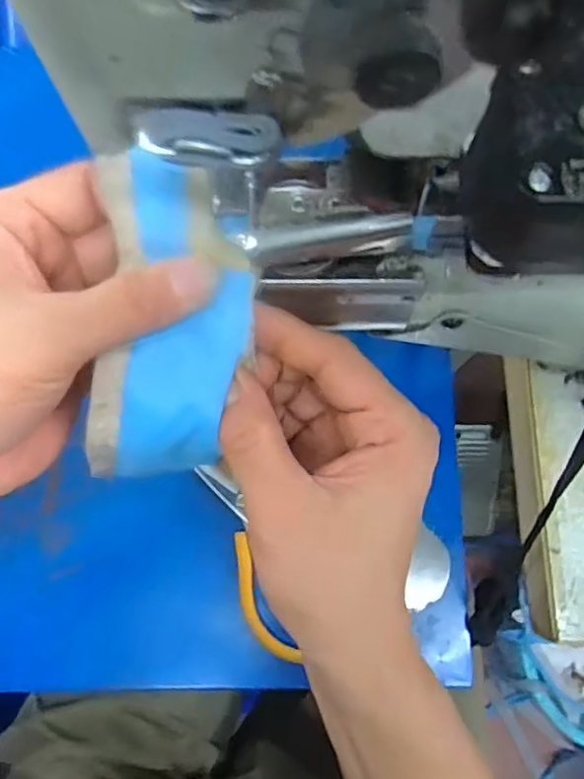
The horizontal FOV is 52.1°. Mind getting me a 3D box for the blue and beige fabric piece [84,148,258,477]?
[{"bbox_3d":[-0.043,-0.024,0.222,0.056,0.024,0.114,4,92,1],"label":"blue and beige fabric piece"}]

